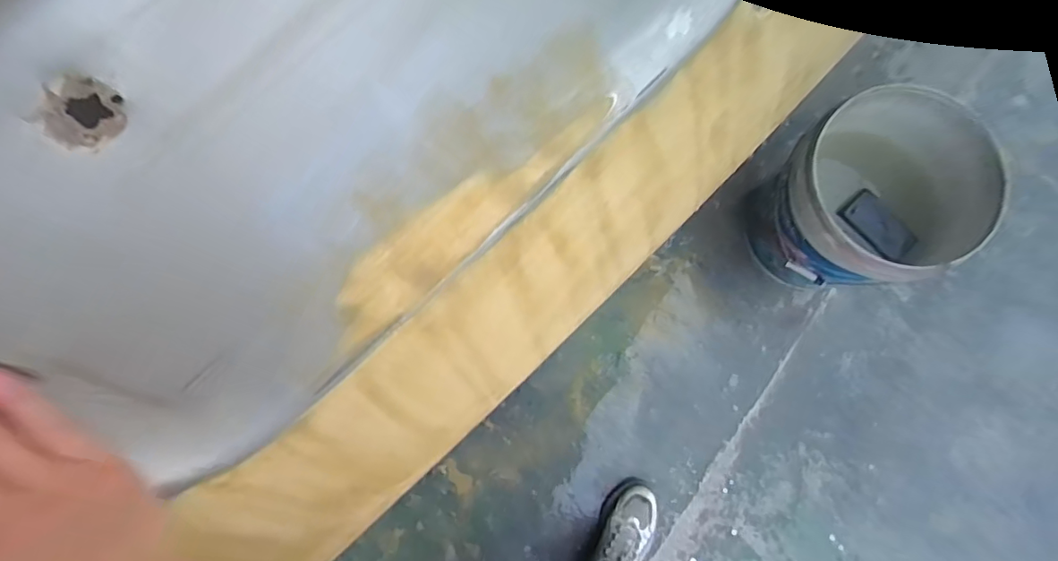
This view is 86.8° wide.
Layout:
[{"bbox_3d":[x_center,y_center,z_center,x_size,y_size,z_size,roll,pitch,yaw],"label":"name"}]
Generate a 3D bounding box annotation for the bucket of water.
[{"bbox_3d":[0.600,-0.140,1.052,0.287,0.351,0.294,0,80,1],"label":"bucket of water"}]

